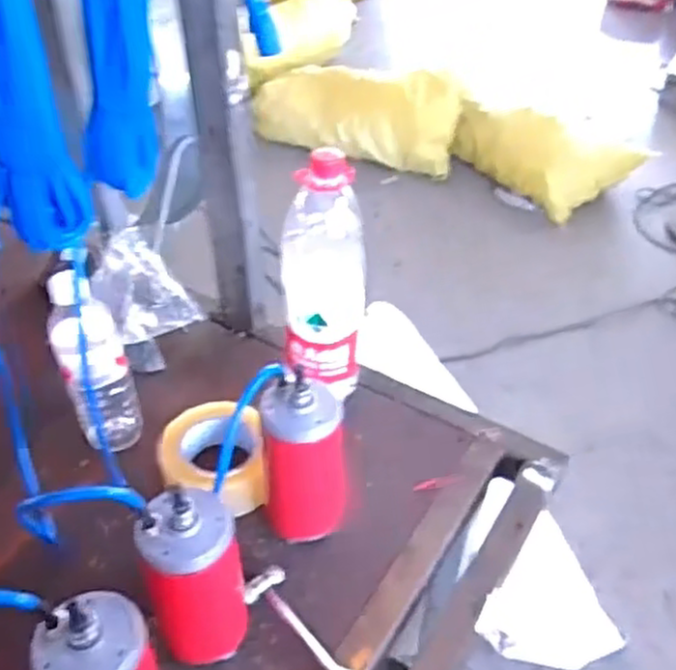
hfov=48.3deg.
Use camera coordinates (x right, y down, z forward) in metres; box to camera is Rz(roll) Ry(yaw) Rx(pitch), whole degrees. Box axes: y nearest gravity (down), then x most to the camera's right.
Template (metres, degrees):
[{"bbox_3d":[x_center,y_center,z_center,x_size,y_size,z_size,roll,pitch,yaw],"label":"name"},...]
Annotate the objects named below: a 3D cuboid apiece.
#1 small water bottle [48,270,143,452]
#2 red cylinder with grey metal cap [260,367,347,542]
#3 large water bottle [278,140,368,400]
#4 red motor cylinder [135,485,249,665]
[{"bbox_3d":[-0.258,0.034,0.801,0.070,0.220,0.067,-16,44,-18],"label":"small water bottle"},{"bbox_3d":[-0.034,0.124,0.732,0.077,0.174,0.064,-2,42,-3],"label":"red cylinder with grey metal cap"},{"bbox_3d":[-0.015,-0.051,0.820,0.091,0.277,0.082,-2,42,-3],"label":"large water bottle"},{"bbox_3d":[-0.121,0.205,0.636,0.077,0.186,0.070,-16,44,-18],"label":"red motor cylinder"}]

